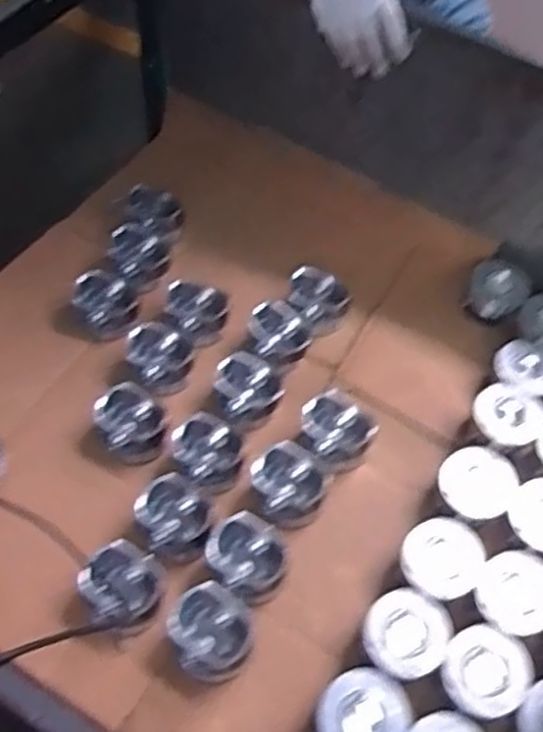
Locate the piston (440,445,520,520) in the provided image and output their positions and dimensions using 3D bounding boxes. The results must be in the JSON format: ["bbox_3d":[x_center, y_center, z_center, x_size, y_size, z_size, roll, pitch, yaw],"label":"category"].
[{"bbox_3d":[0.216,0.130,0.784,0.082,0.040,0.078,-21,60,-16],"label":"piston"}]

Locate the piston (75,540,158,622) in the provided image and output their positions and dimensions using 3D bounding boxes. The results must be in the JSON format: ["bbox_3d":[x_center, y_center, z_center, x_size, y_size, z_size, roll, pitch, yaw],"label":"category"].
[{"bbox_3d":[-0.146,0.213,0.717,0.066,0.058,0.067,2,56,-2],"label":"piston"}]

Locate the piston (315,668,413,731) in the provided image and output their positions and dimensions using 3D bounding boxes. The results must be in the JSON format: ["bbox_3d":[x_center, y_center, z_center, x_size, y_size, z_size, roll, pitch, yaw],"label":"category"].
[{"bbox_3d":[0.080,0.318,0.661,0.081,0.042,0.077,-16,59,-13],"label":"piston"}]

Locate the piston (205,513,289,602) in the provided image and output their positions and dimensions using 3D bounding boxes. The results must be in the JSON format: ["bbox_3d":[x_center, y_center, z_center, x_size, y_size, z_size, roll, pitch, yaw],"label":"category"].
[{"bbox_3d":[-0.021,0.192,0.735,0.078,0.042,0.074,27,59,14],"label":"piston"}]

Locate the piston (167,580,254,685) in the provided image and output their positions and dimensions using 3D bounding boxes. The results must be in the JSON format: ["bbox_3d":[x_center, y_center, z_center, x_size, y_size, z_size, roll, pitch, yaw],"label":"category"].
[{"bbox_3d":[-0.054,0.251,0.695,0.076,0.044,0.079,-23,61,-17],"label":"piston"}]

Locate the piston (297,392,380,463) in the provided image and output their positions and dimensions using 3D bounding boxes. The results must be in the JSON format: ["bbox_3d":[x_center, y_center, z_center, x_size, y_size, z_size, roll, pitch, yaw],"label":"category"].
[{"bbox_3d":[0.073,0.074,0.825,0.076,0.052,0.074,2,56,-2],"label":"piston"}]

